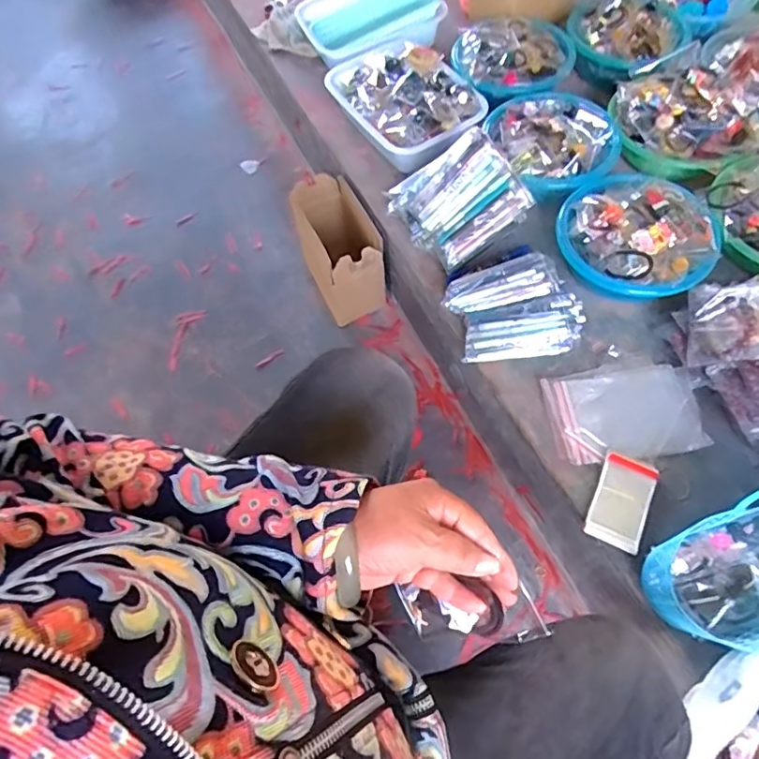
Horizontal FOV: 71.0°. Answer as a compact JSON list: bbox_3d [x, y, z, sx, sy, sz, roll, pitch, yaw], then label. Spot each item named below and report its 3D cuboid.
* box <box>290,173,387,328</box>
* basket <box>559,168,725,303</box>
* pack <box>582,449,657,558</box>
[{"bbox_3d":[-0.076,-0.248,1.030,0.126,0.178,0.218,-21,64,-7],"label":"box"},{"bbox_3d":[0.387,-0.223,0.814,0.211,0.082,0.195,-1,63,3],"label":"basket"},{"bbox_3d":[0.310,0.155,0.678,0.065,0.010,0.117,24,67,15],"label":"pack"}]

